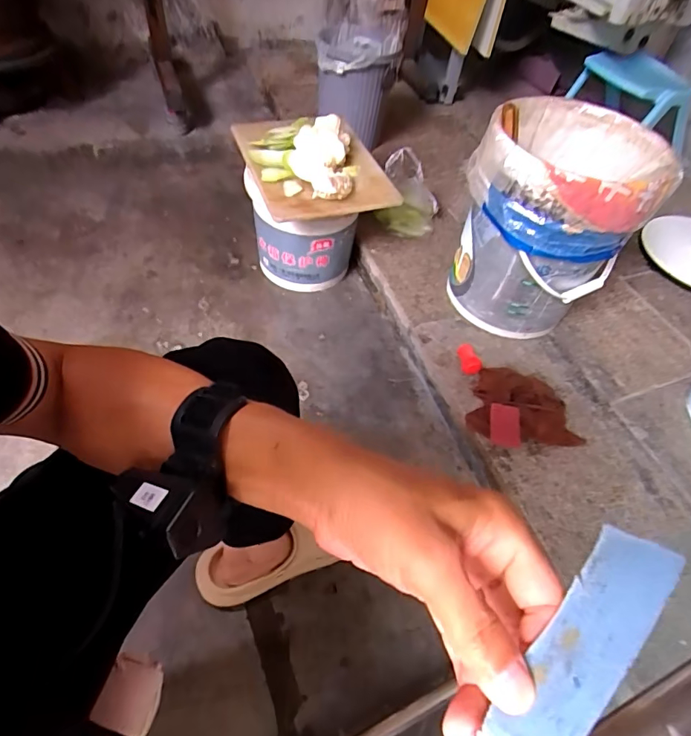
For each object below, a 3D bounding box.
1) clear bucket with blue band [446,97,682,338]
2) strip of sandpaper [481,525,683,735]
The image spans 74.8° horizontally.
[{"bbox_3d":[0.398,-0.283,0.901,0.293,0.360,0.316,4,53,-5],"label":"clear bucket with blue band"},{"bbox_3d":[0.078,0.138,0.165,0.040,0.034,0.160,21,86,12],"label":"strip of sandpaper"}]

